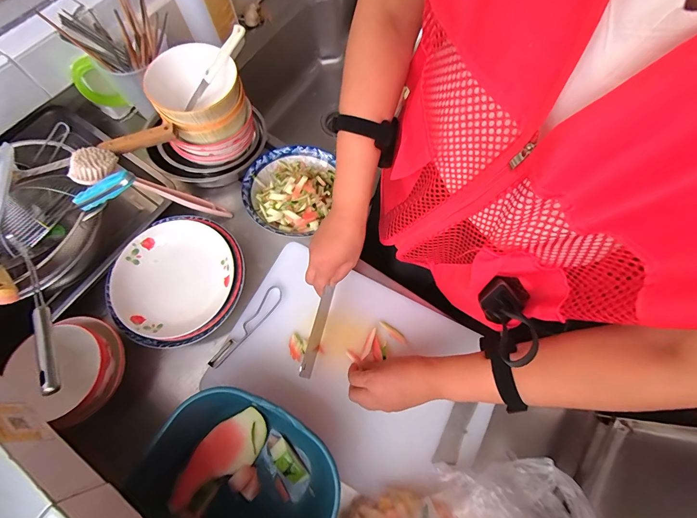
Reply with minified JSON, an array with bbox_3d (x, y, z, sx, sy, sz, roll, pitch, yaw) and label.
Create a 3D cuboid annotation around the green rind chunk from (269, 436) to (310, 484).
[{"bbox_3d":[-0.089,0.299,0.477,0.031,0.014,0.066,-41,76,-14],"label":"green rind chunk"}]

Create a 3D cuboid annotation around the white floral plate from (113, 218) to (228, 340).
[{"bbox_3d":[-0.287,0.033,0.544,0.186,0.029,0.190,1,73,-2],"label":"white floral plate"}]

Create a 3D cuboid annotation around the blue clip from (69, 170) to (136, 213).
[{"bbox_3d":[-0.339,-0.093,0.449,0.125,0.019,0.024,-15,68,25],"label":"blue clip"}]

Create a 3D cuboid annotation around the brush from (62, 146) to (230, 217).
[{"bbox_3d":[-0.326,-0.118,0.561,0.240,0.045,0.055,21,63,-40],"label":"brush"}]

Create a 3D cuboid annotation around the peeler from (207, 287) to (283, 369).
[{"bbox_3d":[-0.169,0.116,0.550,0.030,0.007,0.163,35,73,11],"label":"peeler"}]

